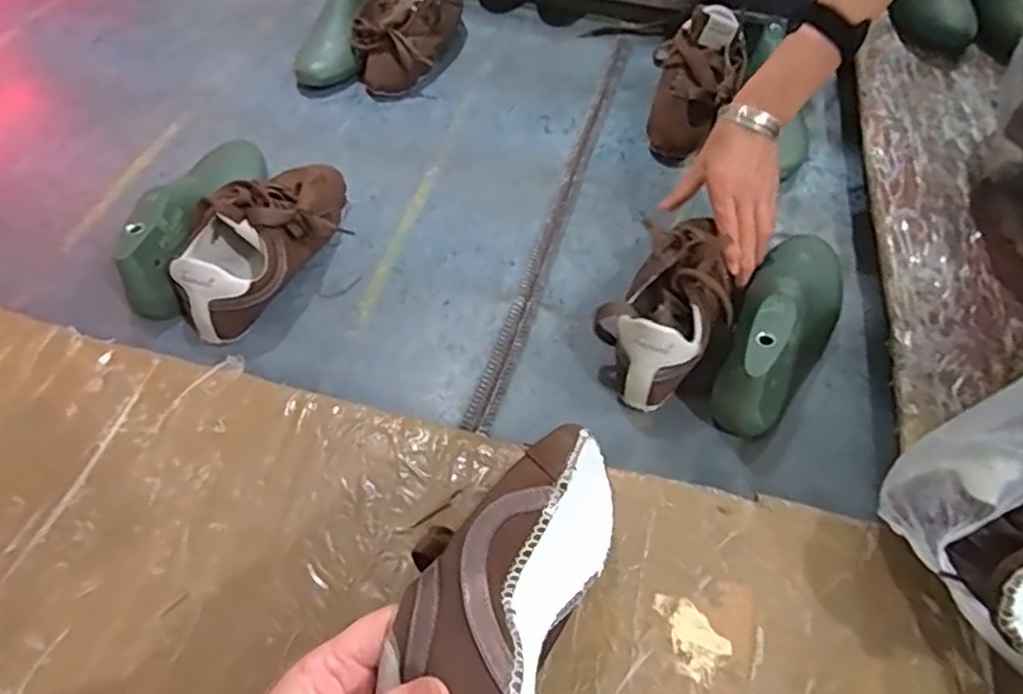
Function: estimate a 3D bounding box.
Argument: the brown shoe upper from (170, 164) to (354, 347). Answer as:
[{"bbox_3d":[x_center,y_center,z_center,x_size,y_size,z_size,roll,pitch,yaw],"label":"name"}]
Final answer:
[{"bbox_3d":[-0.236,-0.113,0.654,0.103,0.074,0.236,17,53,12],"label":"brown shoe upper"}]

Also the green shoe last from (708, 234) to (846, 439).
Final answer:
[{"bbox_3d":[0.246,-0.027,0.590,0.076,0.081,0.238,25,55,18],"label":"green shoe last"}]

